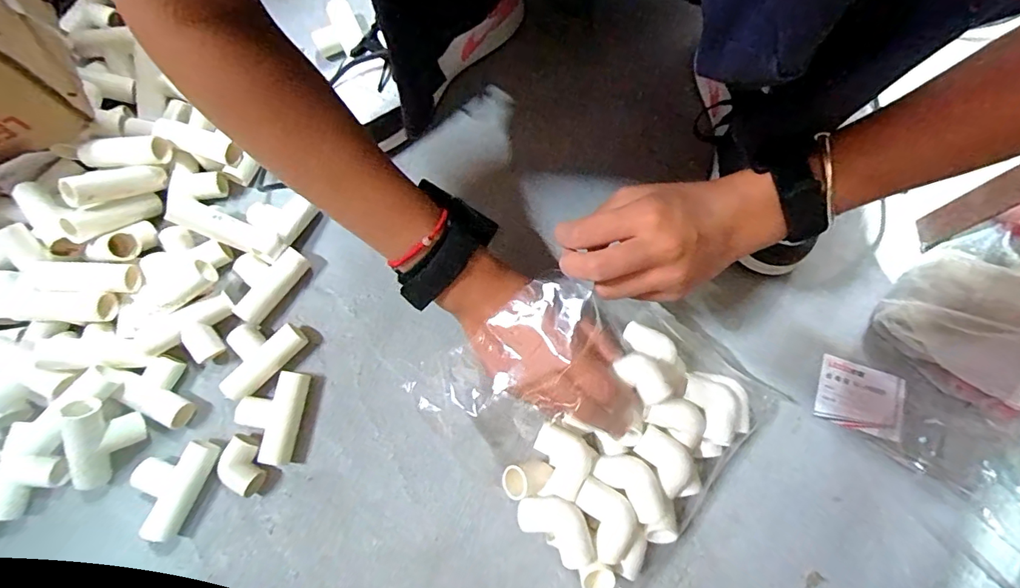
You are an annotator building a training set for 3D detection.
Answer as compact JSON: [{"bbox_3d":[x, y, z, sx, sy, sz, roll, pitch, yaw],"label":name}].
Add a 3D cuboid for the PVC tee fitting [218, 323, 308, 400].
[{"bbox_3d":[-0.213,0.050,0.410,0.047,0.019,0.072,42,77,11],"label":"PVC tee fitting"}]

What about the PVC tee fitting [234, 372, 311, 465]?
[{"bbox_3d":[-0.197,0.100,0.402,0.049,0.022,0.072,10,73,2],"label":"PVC tee fitting"}]

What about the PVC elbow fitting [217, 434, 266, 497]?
[{"bbox_3d":[-0.211,0.136,0.387,0.038,0.020,0.034,29,75,8],"label":"PVC elbow fitting"}]

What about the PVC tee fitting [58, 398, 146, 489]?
[{"bbox_3d":[-0.311,0.112,0.376,0.019,0.050,0.071,9,107,25],"label":"PVC tee fitting"}]

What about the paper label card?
[{"bbox_3d":[0.295,0.086,0.410,0.069,0.004,0.056,19,74,5],"label":"paper label card"}]

